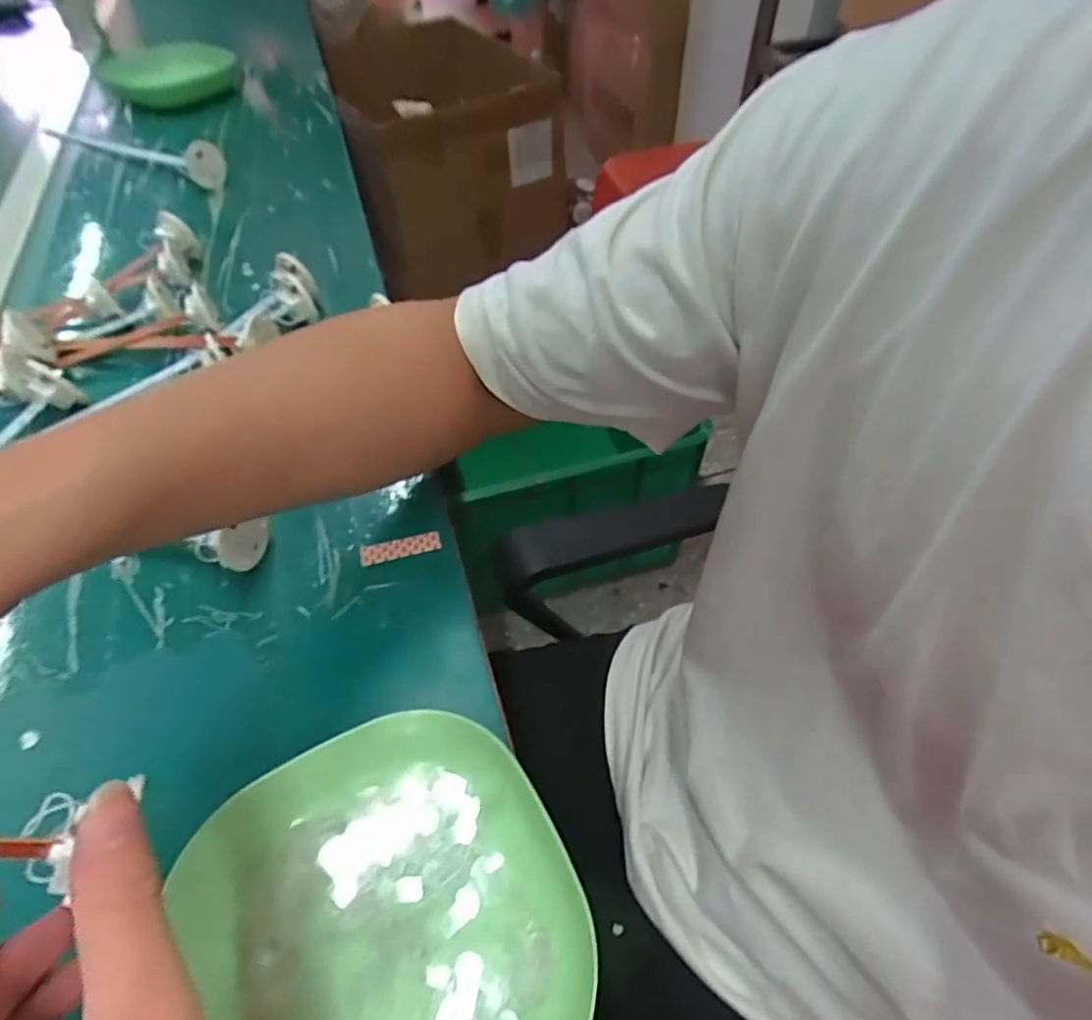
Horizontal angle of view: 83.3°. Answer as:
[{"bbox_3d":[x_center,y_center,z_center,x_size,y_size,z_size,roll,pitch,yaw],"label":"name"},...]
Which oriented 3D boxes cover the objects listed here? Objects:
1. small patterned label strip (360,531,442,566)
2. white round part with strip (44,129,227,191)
[{"bbox_3d":[-0.083,0.021,0.351,0.045,0.004,0.014,-12,58,-9],"label":"small patterned label strip"},{"bbox_3d":[-0.451,-0.399,0.665,0.266,0.034,0.036,25,57,20],"label":"white round part with strip"}]

